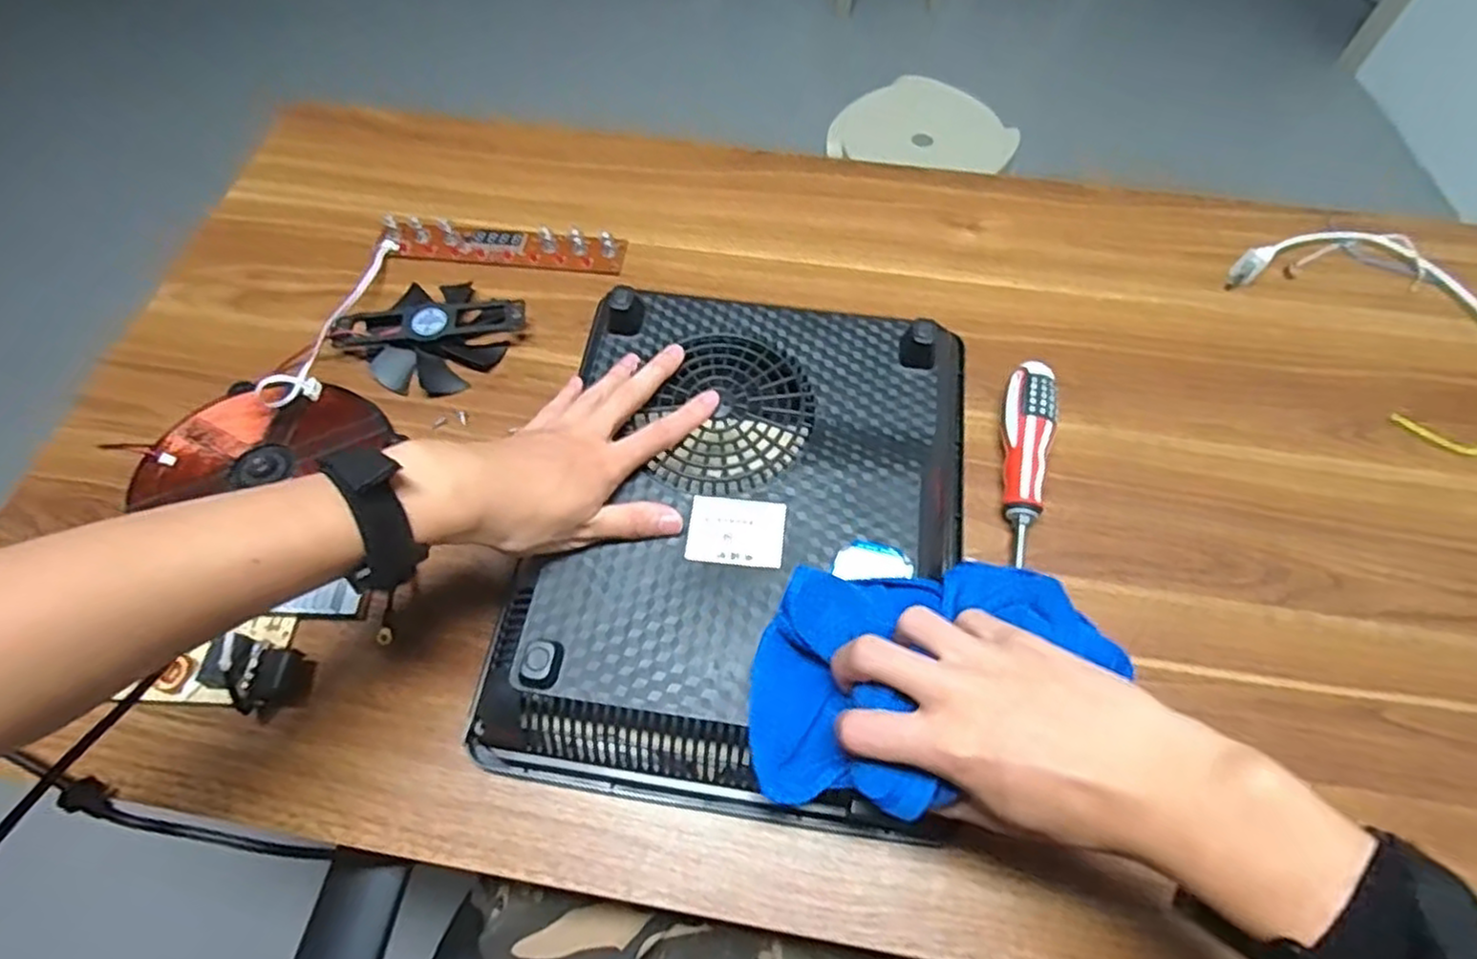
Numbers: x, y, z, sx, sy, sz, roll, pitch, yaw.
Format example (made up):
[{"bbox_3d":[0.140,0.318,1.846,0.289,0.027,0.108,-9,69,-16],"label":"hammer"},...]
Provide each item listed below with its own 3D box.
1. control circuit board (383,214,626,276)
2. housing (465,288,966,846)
[{"bbox_3d":[-0.195,-0.195,0.597,0.194,0.019,0.033,5,62,3],"label":"control circuit board"},{"bbox_3d":[0.009,0.024,0.443,0.257,0.055,0.322,8,64,5],"label":"housing"}]

